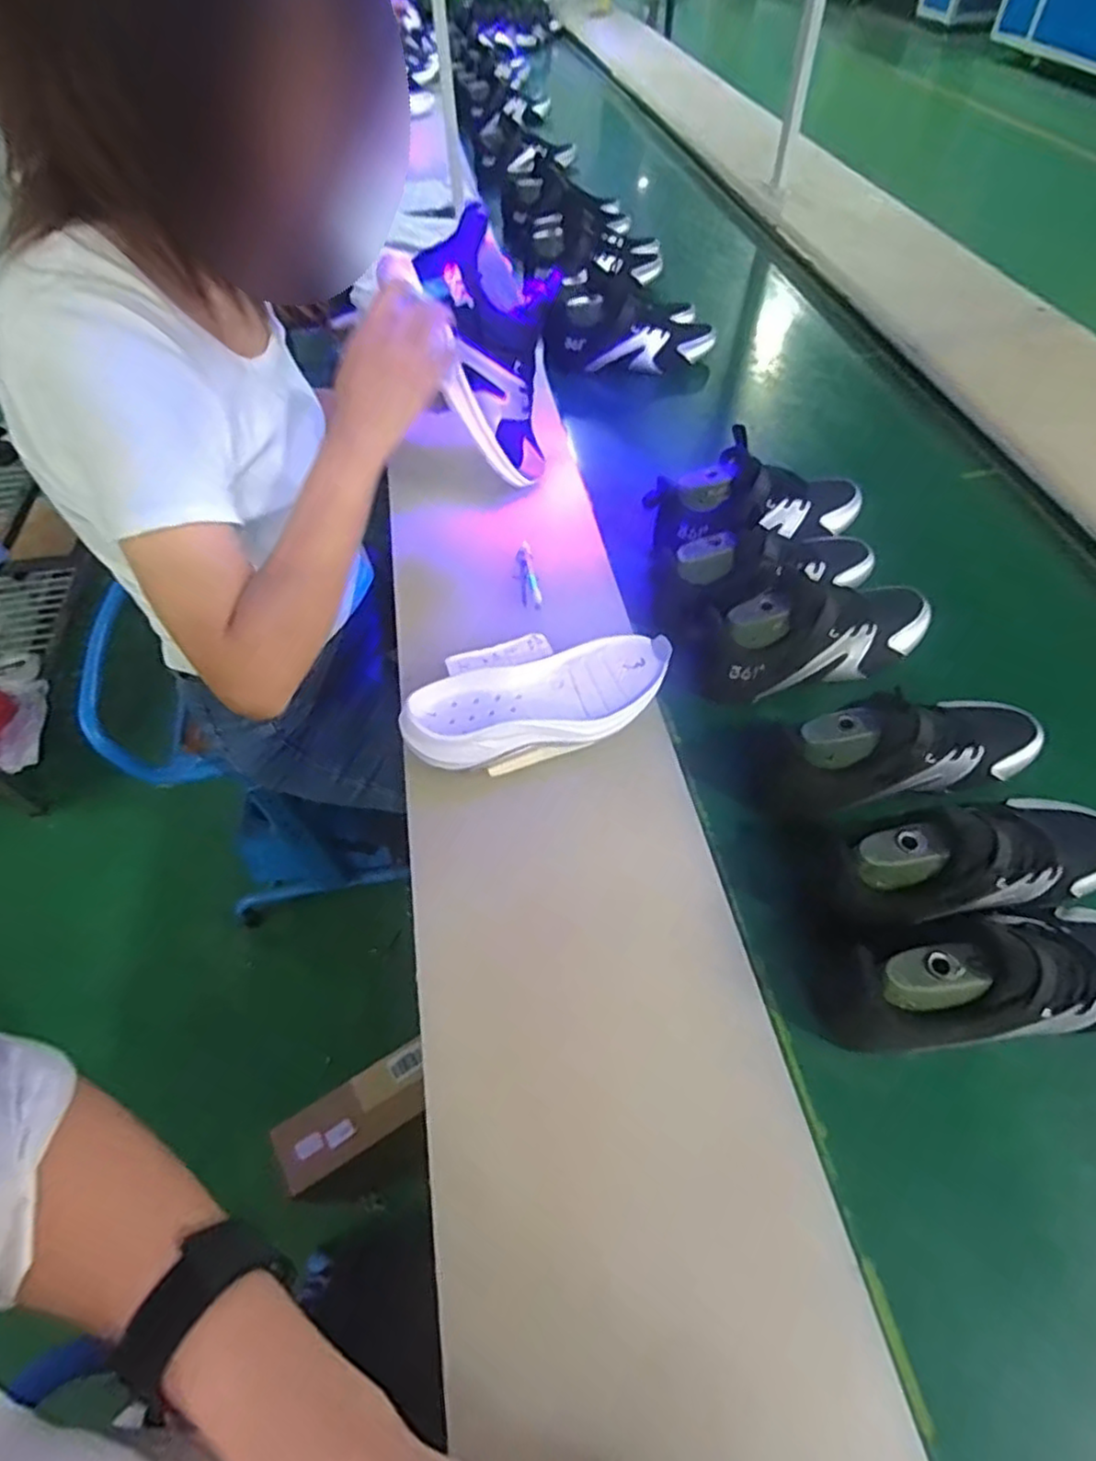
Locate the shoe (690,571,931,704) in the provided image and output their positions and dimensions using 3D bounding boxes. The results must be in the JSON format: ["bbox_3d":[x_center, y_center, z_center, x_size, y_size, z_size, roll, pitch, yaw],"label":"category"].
[{"bbox_3d":[0.267,-0.101,0.652,0.255,0.095,0.087,-24,59,-14],"label":"shoe"}]

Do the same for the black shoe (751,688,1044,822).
[{"bbox_3d":[0.304,0.010,0.559,0.253,0.082,0.081,-16,55,-9],"label":"black shoe"}]

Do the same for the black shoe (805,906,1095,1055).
[{"bbox_3d":[0.316,0.167,0.458,0.260,0.105,0.082,-10,55,-5],"label":"black shoe"}]

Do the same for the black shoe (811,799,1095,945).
[{"bbox_3d":[0.328,0.095,0.505,0.249,0.089,0.086,-14,57,-8],"label":"black shoe"}]

